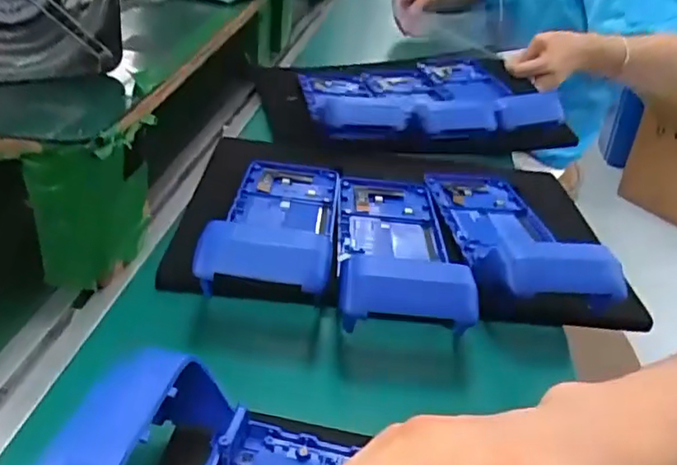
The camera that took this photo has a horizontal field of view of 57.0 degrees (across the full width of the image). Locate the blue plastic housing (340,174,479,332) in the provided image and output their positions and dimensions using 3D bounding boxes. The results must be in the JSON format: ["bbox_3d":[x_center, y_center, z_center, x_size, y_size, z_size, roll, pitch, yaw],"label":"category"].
[{"bbox_3d":[0.041,0.000,0.451,0.079,0.052,0.224,6,30,-2],"label":"blue plastic housing"}]

